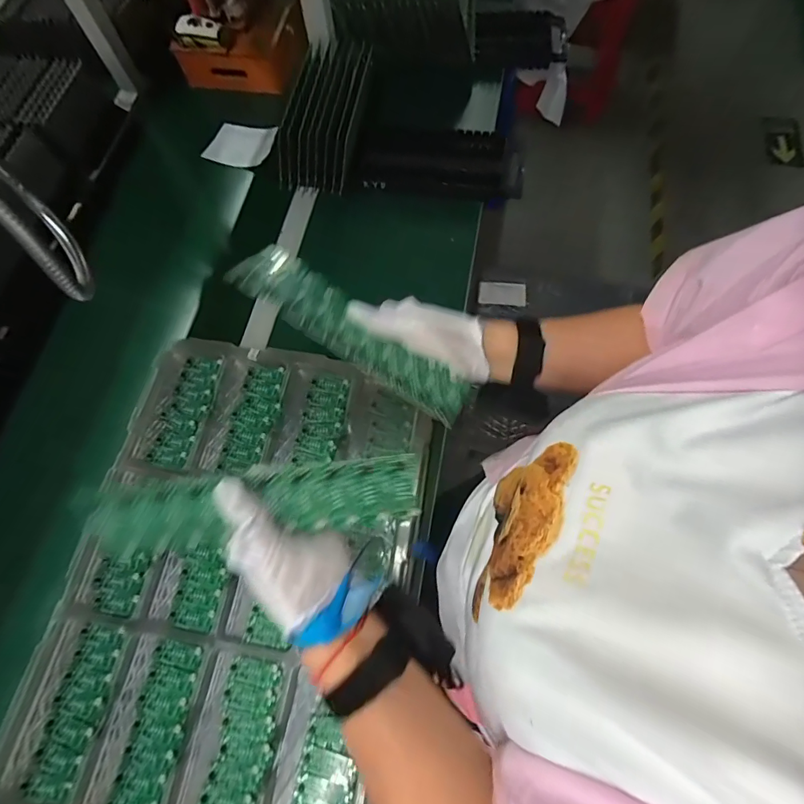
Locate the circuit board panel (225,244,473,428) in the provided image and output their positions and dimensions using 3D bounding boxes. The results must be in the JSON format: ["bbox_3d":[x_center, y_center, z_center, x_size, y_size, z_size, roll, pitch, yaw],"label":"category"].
[{"bbox_3d":[-0.040,-0.061,0.370,0.224,0.009,0.055,34,59,0],"label":"circuit board panel"}]

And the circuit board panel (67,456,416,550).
[{"bbox_3d":[-0.104,0.074,0.298,0.230,0.009,0.056,-6,113,-2],"label":"circuit board panel"}]

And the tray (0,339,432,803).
[{"bbox_3d":[-0.203,0.189,0.511,0.395,0.030,0.538,9,70,6],"label":"tray"}]

